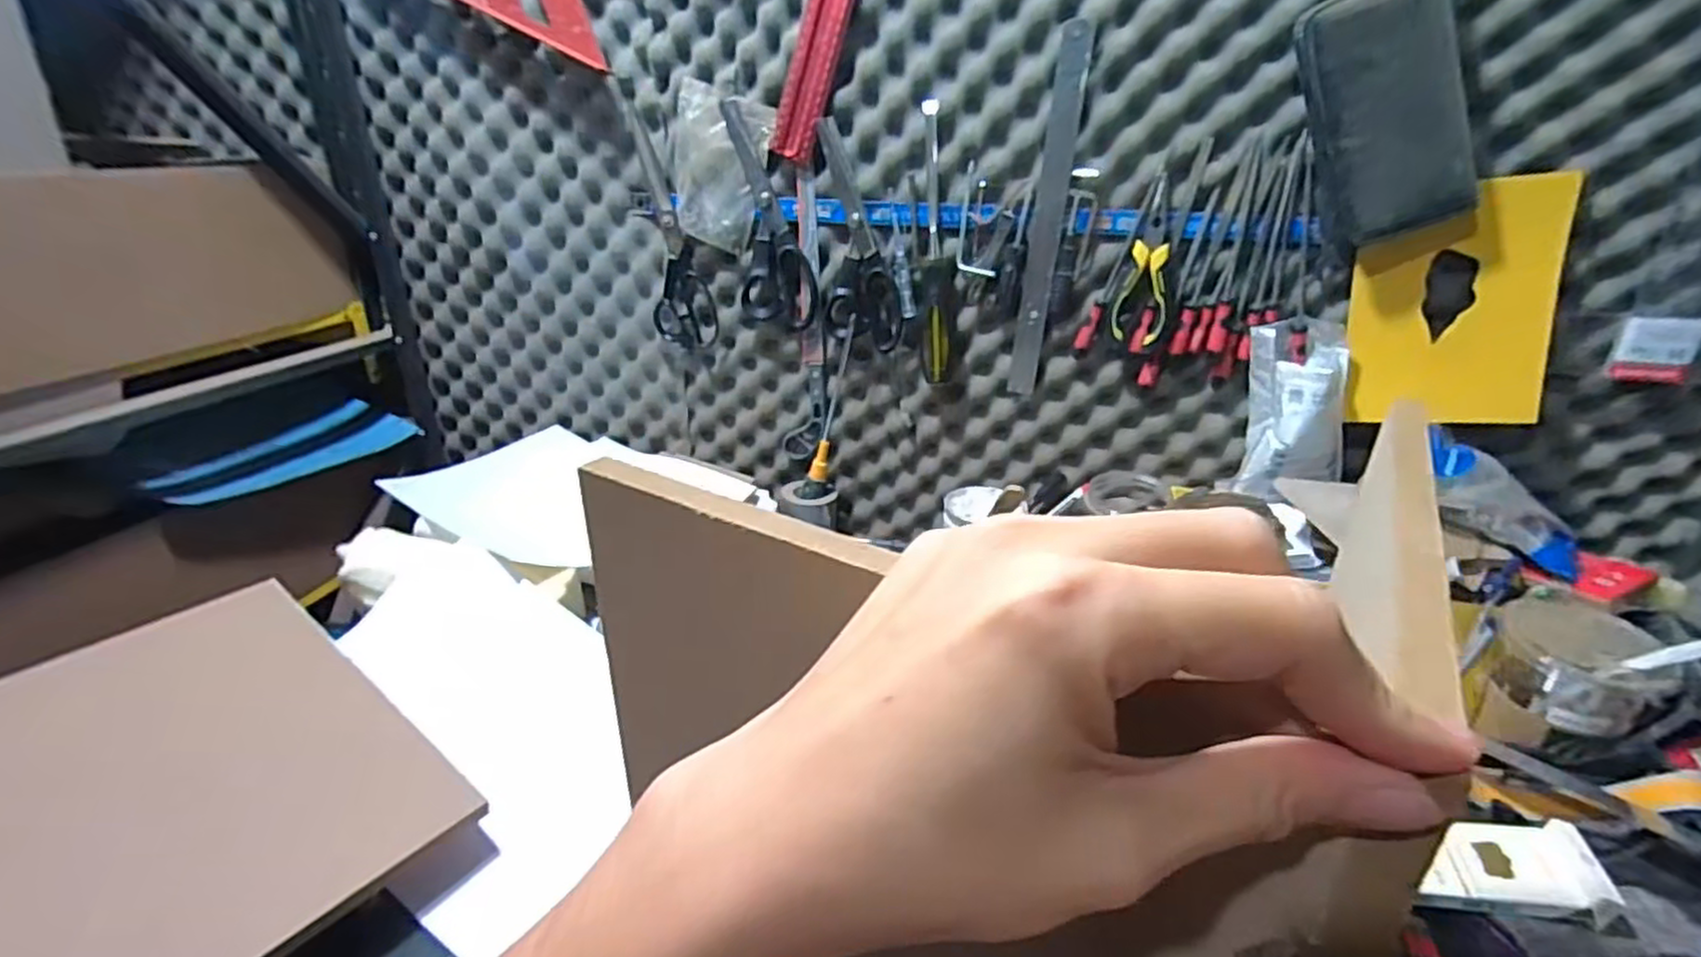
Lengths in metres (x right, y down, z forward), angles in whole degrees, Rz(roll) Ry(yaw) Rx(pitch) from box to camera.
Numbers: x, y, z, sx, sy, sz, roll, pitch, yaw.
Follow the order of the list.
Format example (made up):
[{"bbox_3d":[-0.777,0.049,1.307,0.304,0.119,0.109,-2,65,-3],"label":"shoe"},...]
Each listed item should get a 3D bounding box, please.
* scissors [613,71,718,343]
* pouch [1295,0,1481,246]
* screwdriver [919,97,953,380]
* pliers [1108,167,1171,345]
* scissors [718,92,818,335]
[{"bbox_3d":[-0.191,-0.272,0.782,0.073,0.267,0.010,0,20,15],"label":"scissors"},{"bbox_3d":[0.413,-0.280,0.565,0.094,0.184,0.029,-20,18,16],"label":"pouch"},{"bbox_3d":[0.083,-0.221,0.715,0.028,0.252,0.029,-5,25,-11],"label":"screwdriver"},{"bbox_3d":[0.269,-0.196,0.668,0.049,0.142,0.019,9,26,17],"label":"pliers"},{"bbox_3d":[-0.078,-0.260,0.746,0.081,0.217,0.010,0,22,8],"label":"scissors"}]

